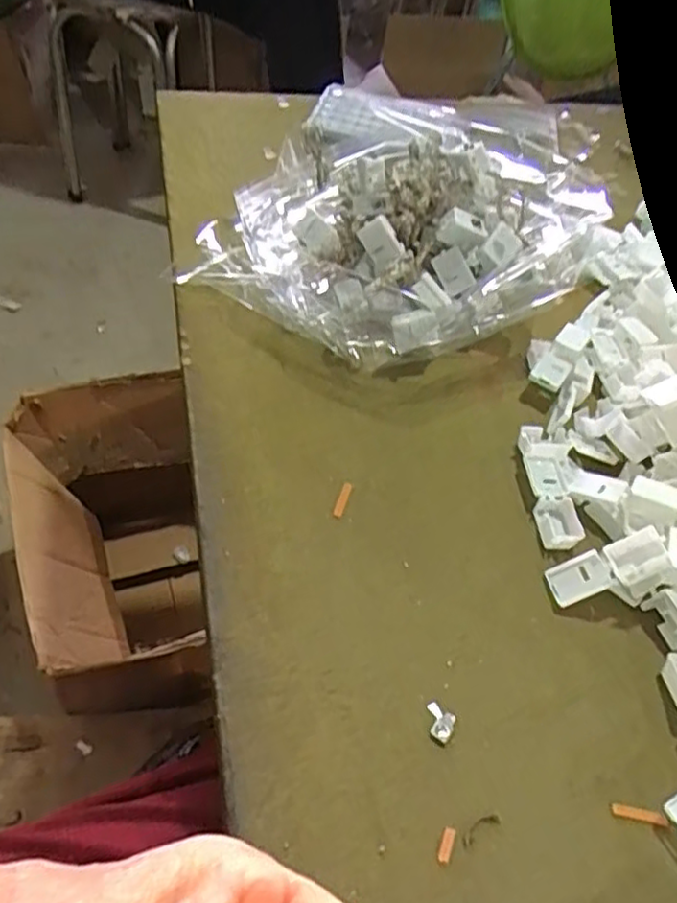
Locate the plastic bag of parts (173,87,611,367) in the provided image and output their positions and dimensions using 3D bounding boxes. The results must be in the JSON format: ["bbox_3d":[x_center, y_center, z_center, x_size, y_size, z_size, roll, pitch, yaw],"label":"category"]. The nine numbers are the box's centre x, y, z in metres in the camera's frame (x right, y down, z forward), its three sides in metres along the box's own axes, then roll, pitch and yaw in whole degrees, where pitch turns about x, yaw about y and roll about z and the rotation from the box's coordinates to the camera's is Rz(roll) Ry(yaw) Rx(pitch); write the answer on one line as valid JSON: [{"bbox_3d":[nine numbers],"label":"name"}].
[{"bbox_3d":[0.047,-0.154,0.451,0.224,0.095,0.201,25,50,13],"label":"plastic bag of parts"}]

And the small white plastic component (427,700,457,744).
[{"bbox_3d":[0.042,0.111,0.281,0.013,0.004,0.014,4,50,-5],"label":"small white plastic component"}]

